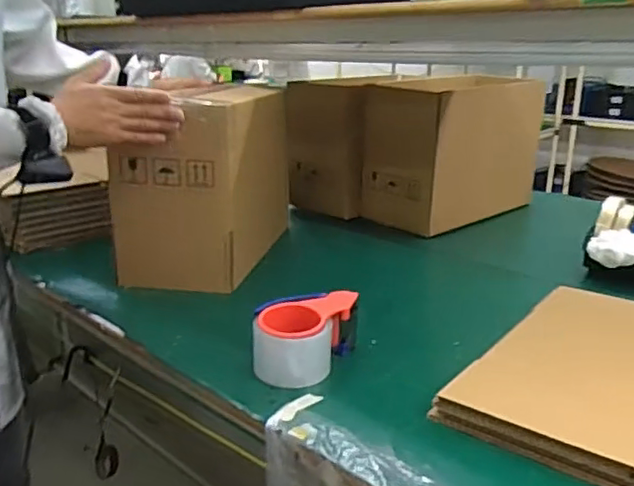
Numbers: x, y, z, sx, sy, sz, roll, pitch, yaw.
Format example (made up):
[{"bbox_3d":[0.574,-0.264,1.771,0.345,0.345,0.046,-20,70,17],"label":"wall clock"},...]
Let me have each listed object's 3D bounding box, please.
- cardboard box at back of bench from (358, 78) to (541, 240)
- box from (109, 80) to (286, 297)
[{"bbox_3d":[0.324,-0.204,1.389,0.409,0.330,0.204,-15,23,-38],"label":"cardboard box at back of bench"},{"bbox_3d":[-0.190,-0.119,1.104,0.198,0.288,0.379,2,18,10],"label":"box"}]

